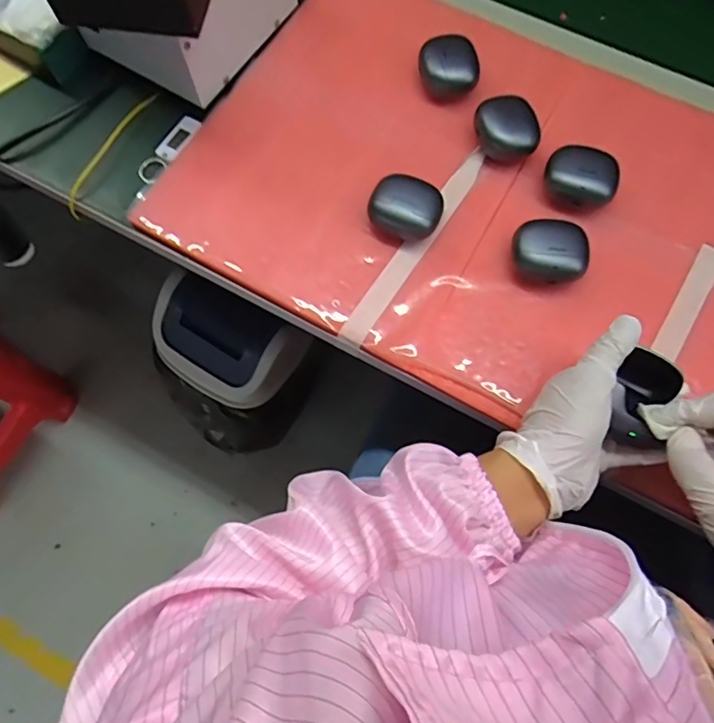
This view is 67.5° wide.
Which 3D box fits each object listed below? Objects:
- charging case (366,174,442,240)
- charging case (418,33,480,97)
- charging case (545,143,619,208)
[{"bbox_3d":[0.038,-0.122,0.418,0.054,0.025,0.040,24,72,8],"label":"charging case"},{"bbox_3d":[0.079,-0.252,0.452,0.051,0.026,0.041,8,71,2],"label":"charging case"},{"bbox_3d":[0.179,-0.148,0.424,0.053,0.023,0.040,12,71,3],"label":"charging case"}]

